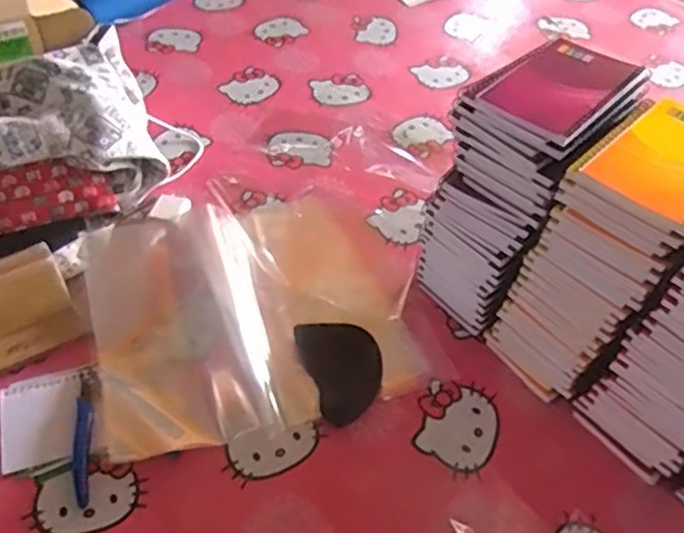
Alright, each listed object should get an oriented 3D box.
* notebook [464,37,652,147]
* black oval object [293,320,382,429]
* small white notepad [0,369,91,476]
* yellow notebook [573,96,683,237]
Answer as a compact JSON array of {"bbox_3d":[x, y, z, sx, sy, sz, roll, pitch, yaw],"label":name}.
[{"bbox_3d":[0.178,-0.148,0.531,0.131,0.011,0.092,-36,60,-29],"label":"notebook"},{"bbox_3d":[0.002,0.092,0.608,0.068,0.010,0.102,-16,52,-14],"label":"black oval object"},{"bbox_3d":[-0.260,0.133,0.569,0.075,0.012,0.089,-9,51,-8],"label":"small white notepad"},{"bbox_3d":[0.242,-0.077,0.475,0.126,0.011,0.085,-35,59,-28],"label":"yellow notebook"}]

